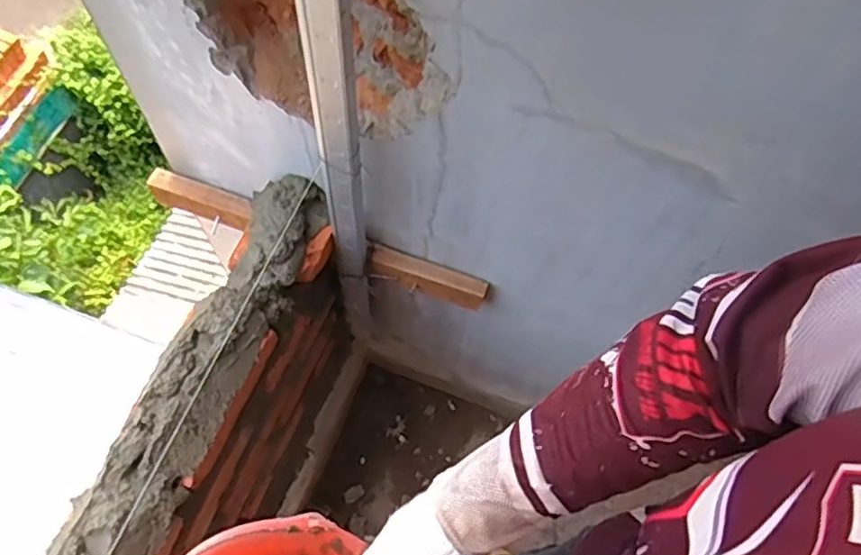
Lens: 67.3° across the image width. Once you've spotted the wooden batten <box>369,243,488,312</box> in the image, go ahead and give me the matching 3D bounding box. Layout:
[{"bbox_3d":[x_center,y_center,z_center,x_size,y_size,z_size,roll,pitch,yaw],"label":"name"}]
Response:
[{"bbox_3d":[-0.003,0.001,0.891,0.160,0.044,0.031,20,65,6],"label":"wooden batten"}]

